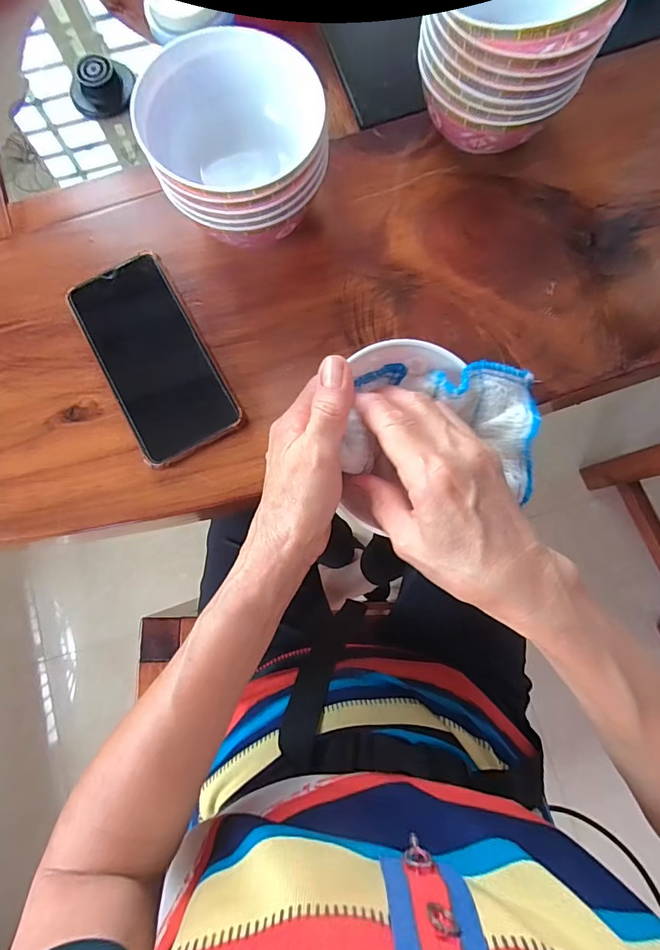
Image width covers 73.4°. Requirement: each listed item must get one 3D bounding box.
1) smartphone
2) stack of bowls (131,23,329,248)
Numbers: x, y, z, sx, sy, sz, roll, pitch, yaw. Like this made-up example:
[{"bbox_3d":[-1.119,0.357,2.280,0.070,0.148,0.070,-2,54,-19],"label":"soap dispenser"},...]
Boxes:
[{"bbox_3d":[-0.127,-0.085,0.323,0.070,0.013,0.148,-29,82,-4],"label":"smartphone"},{"bbox_3d":[-0.058,-0.215,0.306,0.119,0.087,0.115,-26,81,-4],"label":"stack of bowls"}]

